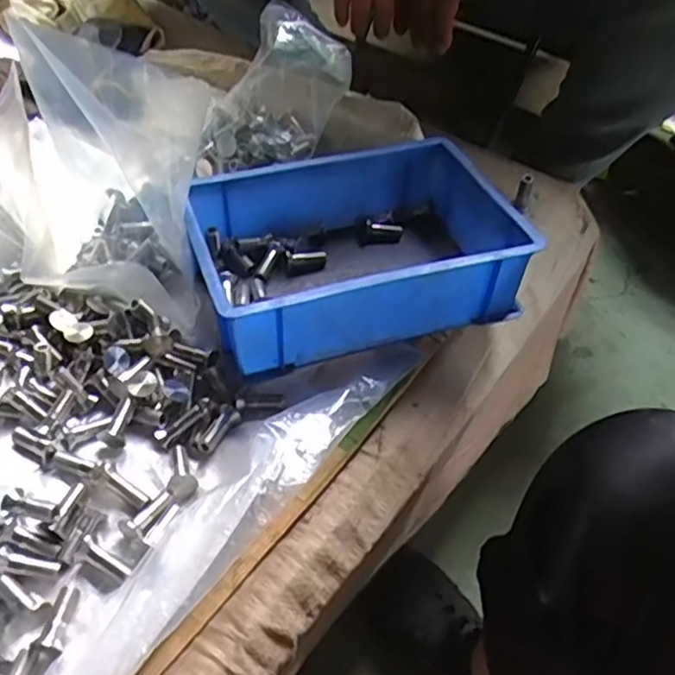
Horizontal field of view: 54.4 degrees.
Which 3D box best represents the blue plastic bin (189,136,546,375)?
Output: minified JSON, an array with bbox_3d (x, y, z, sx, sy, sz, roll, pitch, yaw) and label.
[{"bbox_3d":[0.010,-0.078,0.516,0.238,0.070,0.170,-15,55,-15],"label":"blue plastic bin"}]

